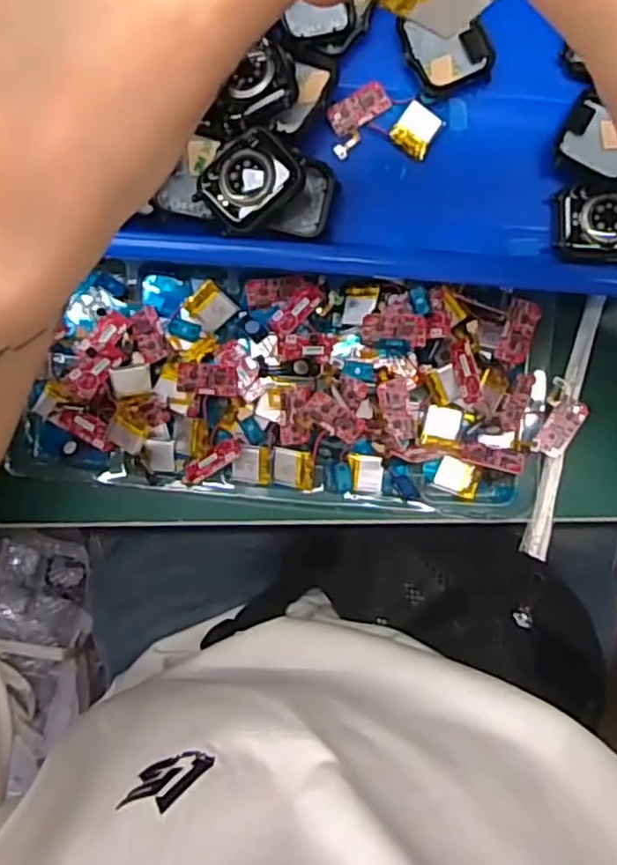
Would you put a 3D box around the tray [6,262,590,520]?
[{"bbox_3d":[-0.007,-0.020,0.331,0.254,0.029,0.108,5,89,1],"label":"tray"}]

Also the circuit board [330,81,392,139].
[{"bbox_3d":[0.024,-0.152,0.324,0.029,0.004,0.015,-33,88,0],"label":"circuit board"}]

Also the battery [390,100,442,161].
[{"bbox_3d":[0.051,-0.142,0.324,0.019,0.005,0.021,36,89,1],"label":"battery"}]

